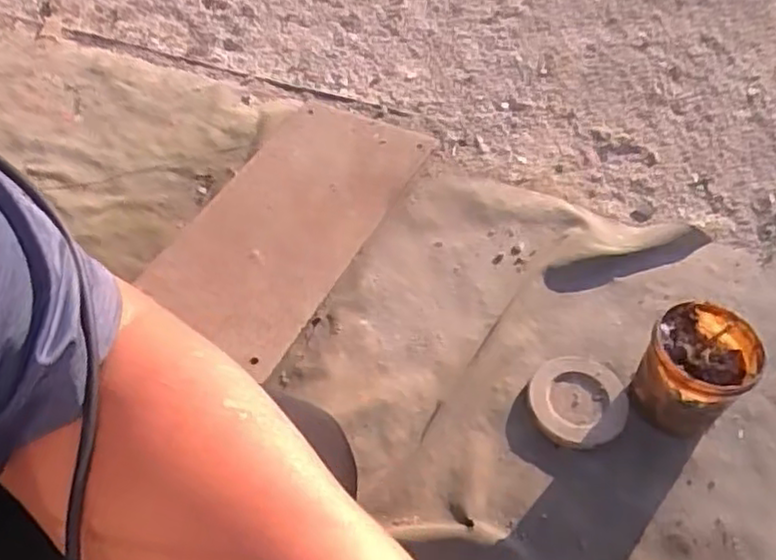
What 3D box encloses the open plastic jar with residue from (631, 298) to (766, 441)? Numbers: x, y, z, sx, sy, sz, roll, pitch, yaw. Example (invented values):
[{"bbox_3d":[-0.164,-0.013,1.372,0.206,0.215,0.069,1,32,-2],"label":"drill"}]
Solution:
[{"bbox_3d":[0.368,0.115,0.854,0.110,0.137,0.113,0,51,0],"label":"open plastic jar with residue"}]

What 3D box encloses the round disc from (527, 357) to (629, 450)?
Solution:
[{"bbox_3d":[0.243,0.152,0.892,0.119,0.023,0.123,3,51,2],"label":"round disc"}]

